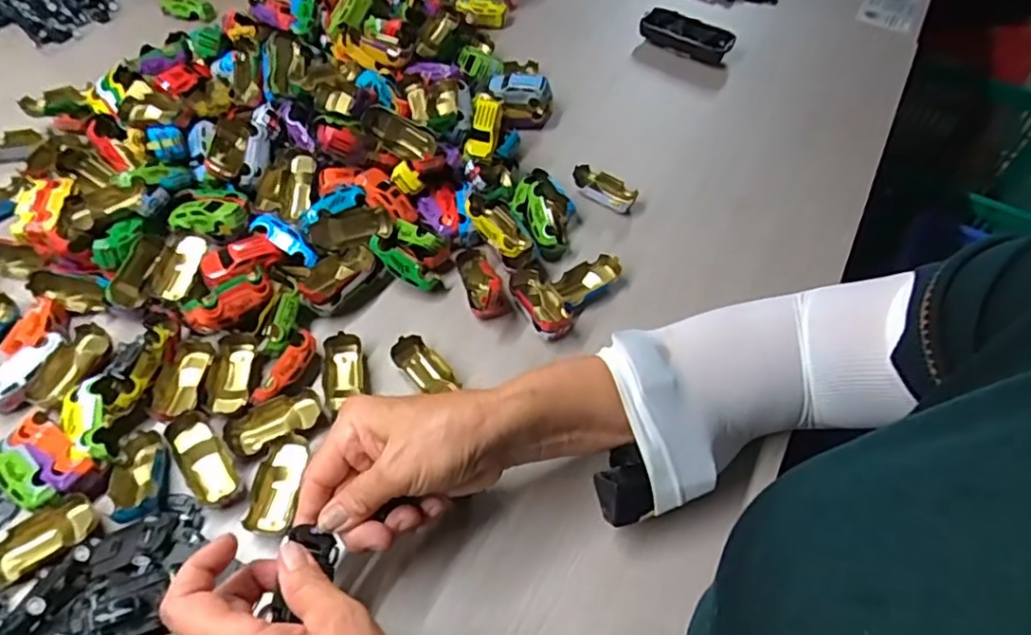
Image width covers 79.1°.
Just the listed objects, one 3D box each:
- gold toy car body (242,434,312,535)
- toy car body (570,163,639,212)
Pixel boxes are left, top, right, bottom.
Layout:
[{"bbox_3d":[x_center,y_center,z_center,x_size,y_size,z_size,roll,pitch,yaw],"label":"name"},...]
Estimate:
[{"bbox_3d":[-0.156,0.108,0.407,0.027,0.012,0.062,5,53,0],"label":"gold toy car body"},{"bbox_3d":[0.085,-0.125,0.600,0.065,0.021,0.029,27,56,16],"label":"toy car body"}]

